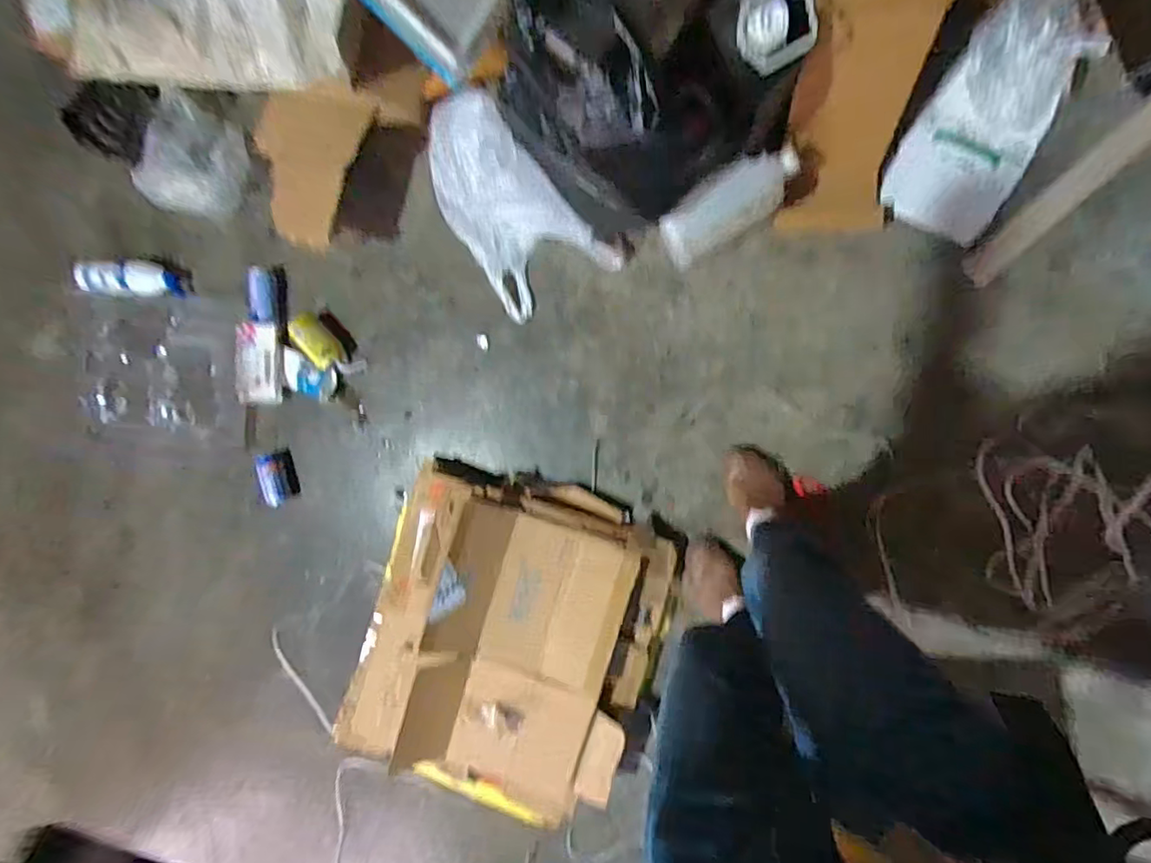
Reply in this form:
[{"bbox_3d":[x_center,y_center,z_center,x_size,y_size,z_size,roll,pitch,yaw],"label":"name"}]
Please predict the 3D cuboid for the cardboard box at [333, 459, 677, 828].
[{"bbox_3d":[-0.152,0.429,1.097,0.570,0.144,0.672,20,97,7],"label":"cardboard box"}]

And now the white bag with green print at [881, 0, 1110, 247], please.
[{"bbox_3d":[0.676,-0.513,0.931,0.192,0.063,0.368,28,112,11],"label":"white bag with green print"}]

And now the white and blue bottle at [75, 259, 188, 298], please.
[{"bbox_3d":[-0.903,-0.314,1.158,0.200,0.069,0.084,12,96,8],"label":"white and blue bottle"}]

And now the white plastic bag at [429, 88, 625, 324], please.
[{"bbox_3d":[-0.123,-0.401,0.985,0.236,0.238,0.364,-33,89,10],"label":"white plastic bag"}]

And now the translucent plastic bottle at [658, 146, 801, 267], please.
[{"bbox_3d":[0.254,-0.366,0.919,0.233,0.099,0.088,-30,89,10],"label":"translucent plastic bottle"}]

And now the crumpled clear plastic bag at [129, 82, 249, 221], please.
[{"bbox_3d":[-0.720,-0.506,1.073,0.135,0.105,0.203,28,98,6],"label":"crumpled clear plastic bag"}]

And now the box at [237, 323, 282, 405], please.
[{"bbox_3d":[-0.650,-0.138,1.170,0.087,0.034,0.176,14,110,7],"label":"box"}]

